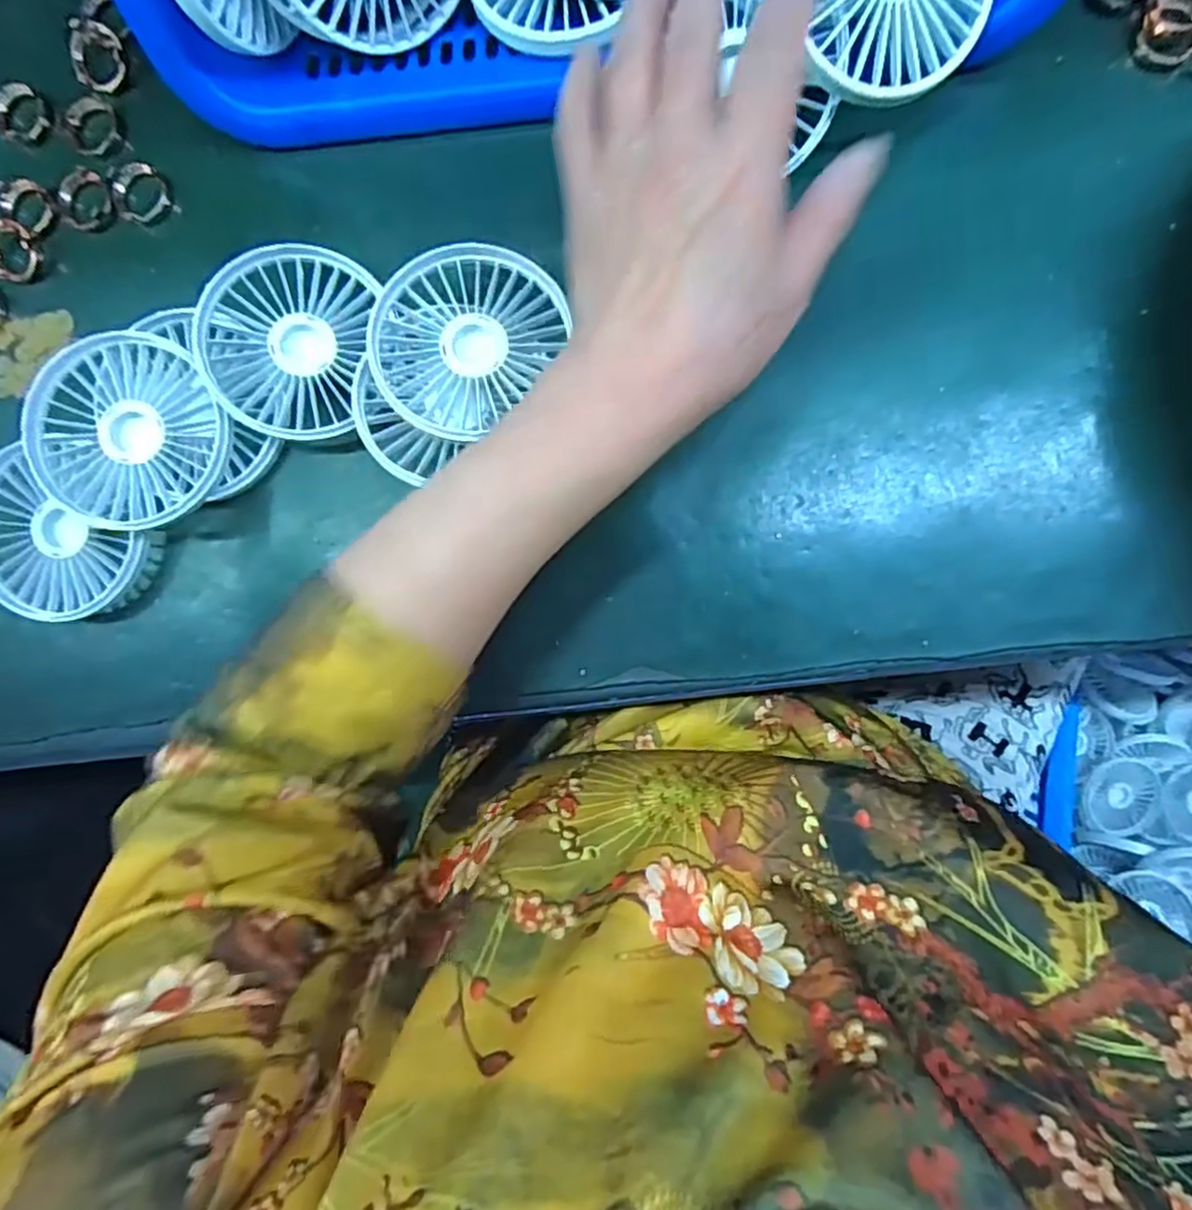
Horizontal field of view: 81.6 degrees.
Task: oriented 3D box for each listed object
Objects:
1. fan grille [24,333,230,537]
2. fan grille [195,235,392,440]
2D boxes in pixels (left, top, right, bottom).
[{"bbox_3d":[-0.215,-0.080,0.321,0.087,0.029,0.086,0,88,8],"label":"fan grille"},{"bbox_3d":[-0.143,-0.122,0.321,0.073,0.016,0.087,13,88,-4],"label":"fan grille"}]

